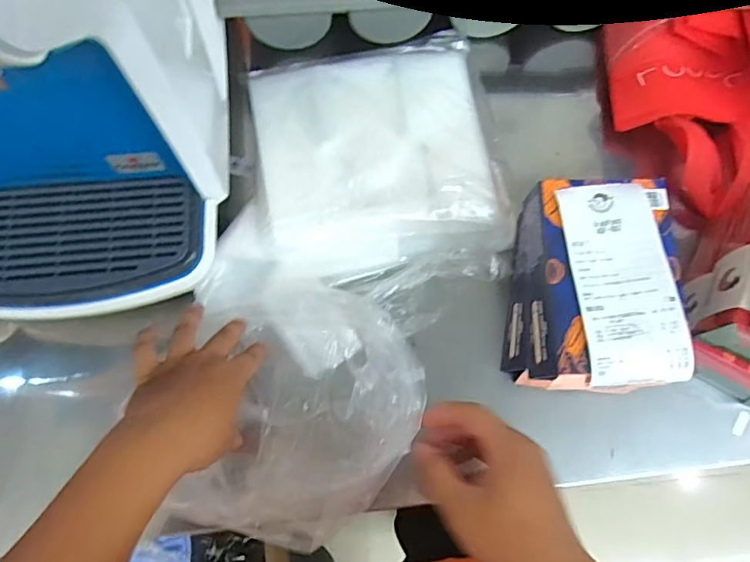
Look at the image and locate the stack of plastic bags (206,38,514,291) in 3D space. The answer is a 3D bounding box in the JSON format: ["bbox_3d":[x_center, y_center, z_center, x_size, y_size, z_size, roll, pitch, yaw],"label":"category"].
[{"bbox_3d":[-0.014,-0.135,0.576,0.304,0.035,0.298,-8,73,-3],"label":"stack of plastic bags"}]

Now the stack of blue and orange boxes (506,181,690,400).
[{"bbox_3d":[0.201,0.010,0.487,0.123,0.109,0.187,5,73,1],"label":"stack of blue and orange boxes"}]

